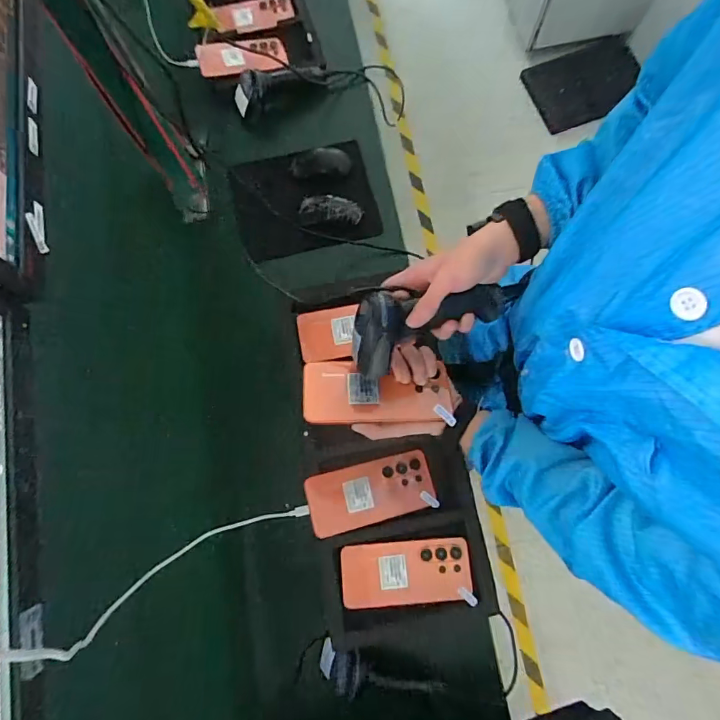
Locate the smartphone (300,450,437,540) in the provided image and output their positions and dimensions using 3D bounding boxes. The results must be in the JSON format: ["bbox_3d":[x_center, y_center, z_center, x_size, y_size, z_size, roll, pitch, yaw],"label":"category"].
[{"bbox_3d":[0.016,0.178,0.604,0.170,0.011,0.079,-12,75,-11],"label":"smartphone"}]

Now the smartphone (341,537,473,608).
[{"bbox_3d":[0.061,0.283,0.594,0.169,0.011,0.076,-4,77,0],"label":"smartphone"}]

